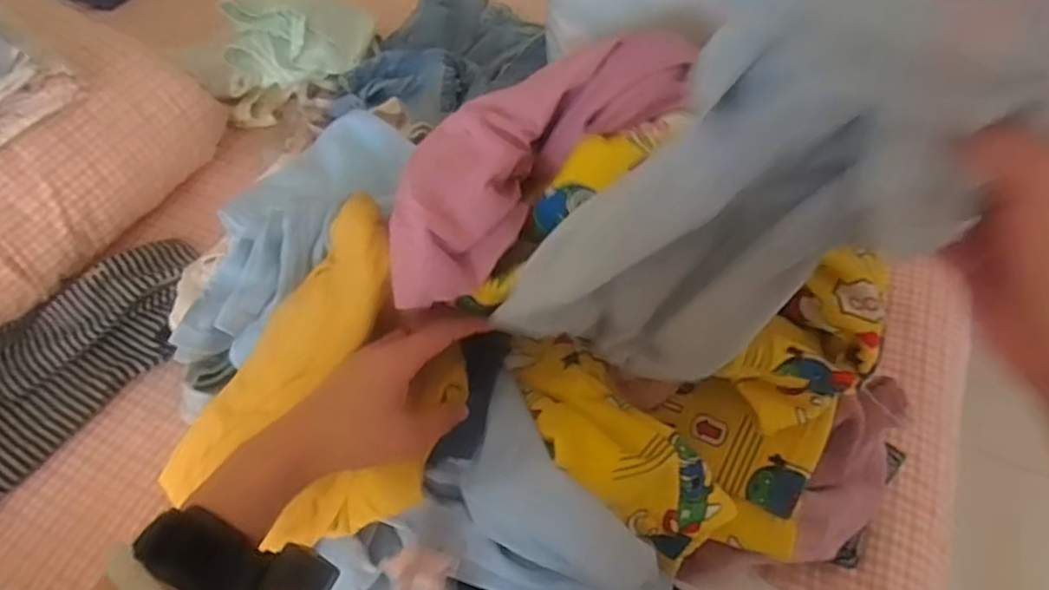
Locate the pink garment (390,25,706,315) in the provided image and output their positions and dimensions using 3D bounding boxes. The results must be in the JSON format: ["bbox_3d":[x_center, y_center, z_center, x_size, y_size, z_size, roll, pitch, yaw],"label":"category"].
[{"bbox_3d":[-0.007,-0.089,0.435,0.237,0.059,0.103,-42,59,-4],"label":"pink garment"}]

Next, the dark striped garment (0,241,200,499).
[{"bbox_3d":[-0.447,0.064,0.657,0.143,0.035,0.316,30,59,23],"label":"dark striped garment"}]

